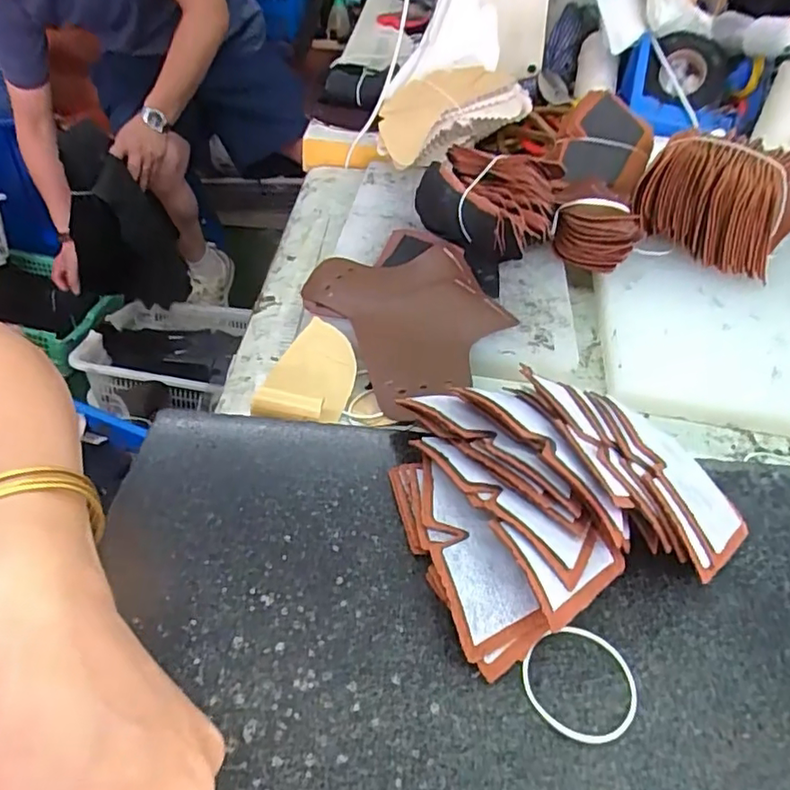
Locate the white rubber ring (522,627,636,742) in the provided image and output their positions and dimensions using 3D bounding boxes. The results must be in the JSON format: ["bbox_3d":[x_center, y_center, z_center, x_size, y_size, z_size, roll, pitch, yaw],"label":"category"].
[{"bbox_3d":[0.081,0.124,0.254,0.047,0.005,0.048,3,45,-3],"label":"white rubber ring"}]

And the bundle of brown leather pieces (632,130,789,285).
[{"bbox_3d":[0.281,-0.170,0.507,0.126,0.089,0.092,27,48,22],"label":"bundle of brown leather pieces"}]

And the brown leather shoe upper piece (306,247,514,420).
[{"bbox_3d":[0.007,-0.061,0.450,0.121,0.042,0.141,-27,51,-26],"label":"brown leather shoe upper piece"}]

